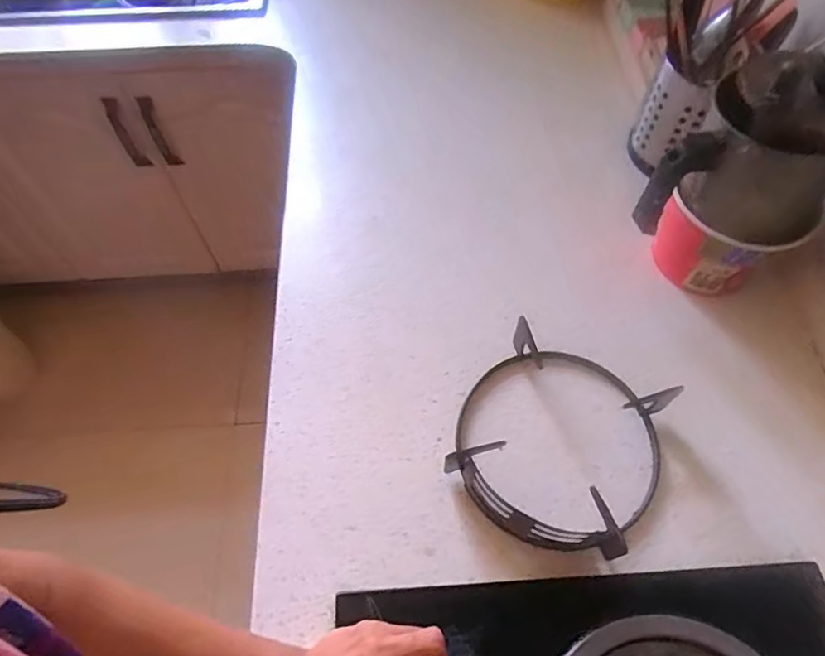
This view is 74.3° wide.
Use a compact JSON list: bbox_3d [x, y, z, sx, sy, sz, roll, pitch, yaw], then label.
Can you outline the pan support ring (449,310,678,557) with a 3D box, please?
[{"bbox_3d":[0.139,0.103,0.511,0.188,0.052,0.194,0,61,1],"label":"pan support ring"}]

